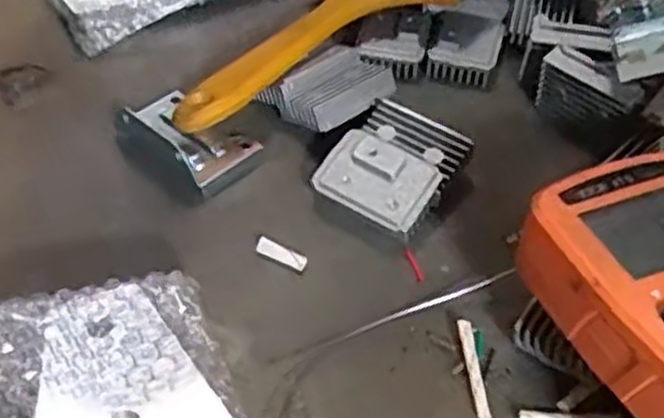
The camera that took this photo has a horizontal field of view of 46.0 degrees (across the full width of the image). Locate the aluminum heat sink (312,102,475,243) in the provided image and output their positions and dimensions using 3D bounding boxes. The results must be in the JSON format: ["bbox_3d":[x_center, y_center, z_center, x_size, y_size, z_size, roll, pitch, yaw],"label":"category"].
[{"bbox_3d":[0.026,-0.016,0.328,0.048,0.017,0.057,27,54,24],"label":"aluminum heat sink"}]

